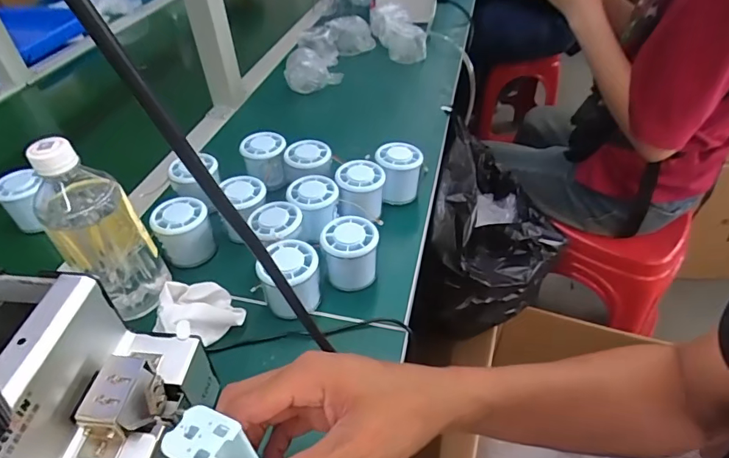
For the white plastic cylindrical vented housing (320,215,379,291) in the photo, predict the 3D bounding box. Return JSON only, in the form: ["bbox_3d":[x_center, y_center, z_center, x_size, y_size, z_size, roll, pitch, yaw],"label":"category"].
[{"bbox_3d":[-0.014,0.025,0.463,0.054,0.057,0.050,-1,43,1],"label":"white plastic cylindrical vented housing"}]

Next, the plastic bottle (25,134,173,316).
[{"bbox_3d":[-0.230,0.003,0.403,0.070,0.174,0.057,-34,52,-30],"label":"plastic bottle"}]

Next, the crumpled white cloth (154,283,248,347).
[{"bbox_3d":[-0.154,0.076,0.431,0.073,0.029,0.057,-9,44,-8],"label":"crumpled white cloth"}]

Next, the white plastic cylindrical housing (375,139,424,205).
[{"bbox_3d":[0.042,-0.069,0.561,0.055,0.059,0.051,-3,43,-2],"label":"white plastic cylindrical housing"}]

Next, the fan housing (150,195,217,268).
[{"bbox_3d":[-0.193,0.005,0.492,0.054,0.056,0.060,-26,49,-24],"label":"fan housing"}]

